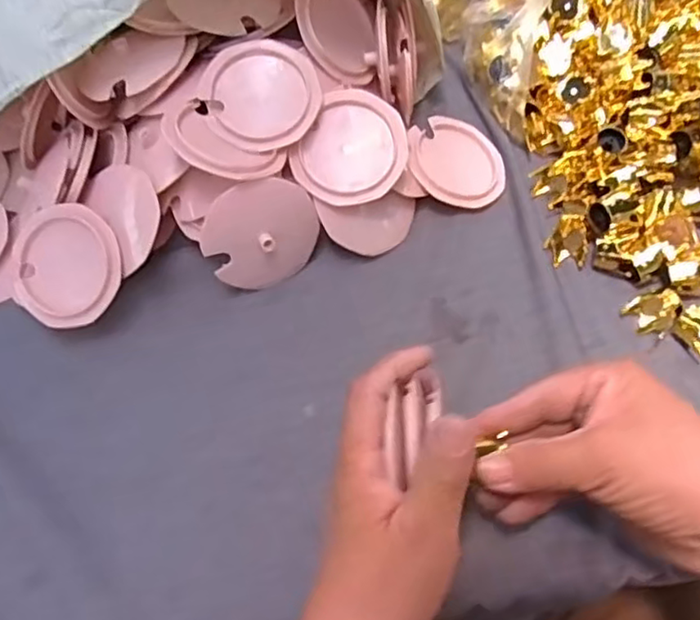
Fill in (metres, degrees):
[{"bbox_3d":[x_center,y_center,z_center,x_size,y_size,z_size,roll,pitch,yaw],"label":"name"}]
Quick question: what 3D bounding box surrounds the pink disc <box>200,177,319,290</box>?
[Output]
[{"bbox_3d":[-0.055,-0.048,0.410,0.074,0.070,0.009,-22,35,-13],"label":"pink disc"}]

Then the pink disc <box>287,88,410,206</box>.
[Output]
[{"bbox_3d":[0.002,-0.104,0.420,0.066,0.005,0.074,35,89,2],"label":"pink disc"}]

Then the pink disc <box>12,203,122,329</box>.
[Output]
[{"bbox_3d":[-0.181,-0.029,0.409,0.075,0.010,0.075,1,94,14],"label":"pink disc"}]

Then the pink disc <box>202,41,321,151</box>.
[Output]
[{"bbox_3d":[-0.056,-0.139,0.415,0.072,0.007,0.071,-15,83,-3],"label":"pink disc"}]

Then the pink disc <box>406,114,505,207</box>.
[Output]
[{"bbox_3d":[0.077,-0.109,0.465,0.073,0.007,0.075,10,62,-19],"label":"pink disc"}]

